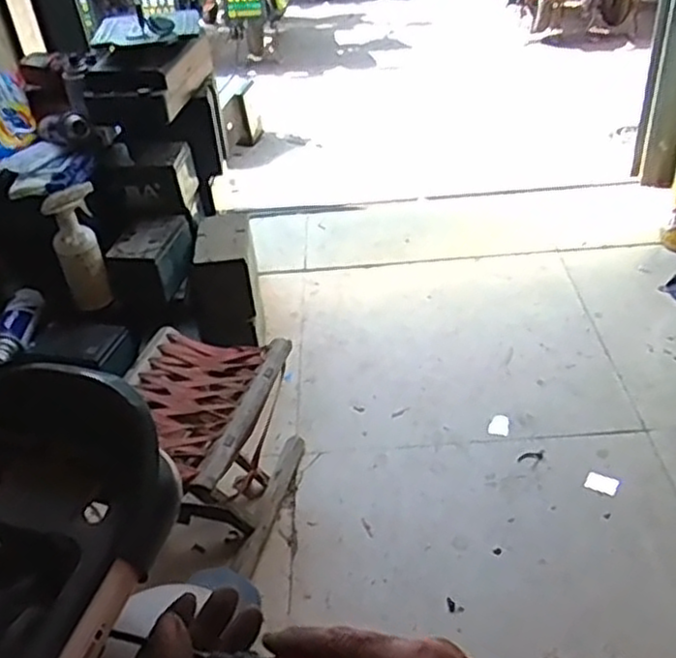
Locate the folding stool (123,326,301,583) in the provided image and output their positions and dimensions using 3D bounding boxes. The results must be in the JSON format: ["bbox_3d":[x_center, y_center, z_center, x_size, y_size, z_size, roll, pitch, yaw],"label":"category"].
[{"bbox_3d":[-0.210,0.186,1.098,0.222,0.233,0.284,6,39,15],"label":"folding stool"}]

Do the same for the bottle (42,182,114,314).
[{"bbox_3d":[-0.451,-0.144,1.263,0.079,0.218,0.077,-7,37,-1],"label":"bottle"}]

